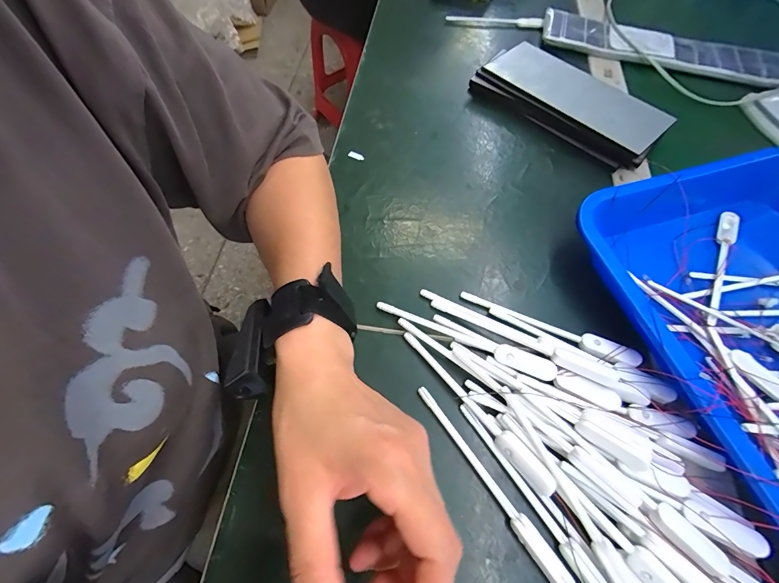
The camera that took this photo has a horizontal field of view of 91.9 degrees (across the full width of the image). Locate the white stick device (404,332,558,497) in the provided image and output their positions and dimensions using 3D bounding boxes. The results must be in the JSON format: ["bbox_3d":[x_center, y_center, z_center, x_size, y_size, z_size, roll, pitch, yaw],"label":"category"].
[{"bbox_3d":[0.059,0.082,0.274,0.013,0.013,0.144,-36,66,-18],"label":"white stick device"}]

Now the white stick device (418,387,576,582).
[{"bbox_3d":[0.065,0.125,0.253,0.012,0.011,0.144,-31,65,-16],"label":"white stick device"}]

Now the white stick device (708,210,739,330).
[{"bbox_3d":[0.295,-0.023,0.332,0.017,0.010,0.136,27,64,15],"label":"white stick device"}]

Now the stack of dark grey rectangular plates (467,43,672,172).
[{"bbox_3d":[0.206,-0.221,0.439,0.212,0.031,0.092,38,67,19],"label":"stack of dark grey rectangular plates"}]

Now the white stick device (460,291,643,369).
[{"bbox_3d":[0.127,0.030,0.307,0.143,0.007,0.018,22,63,12],"label":"white stick device"}]

